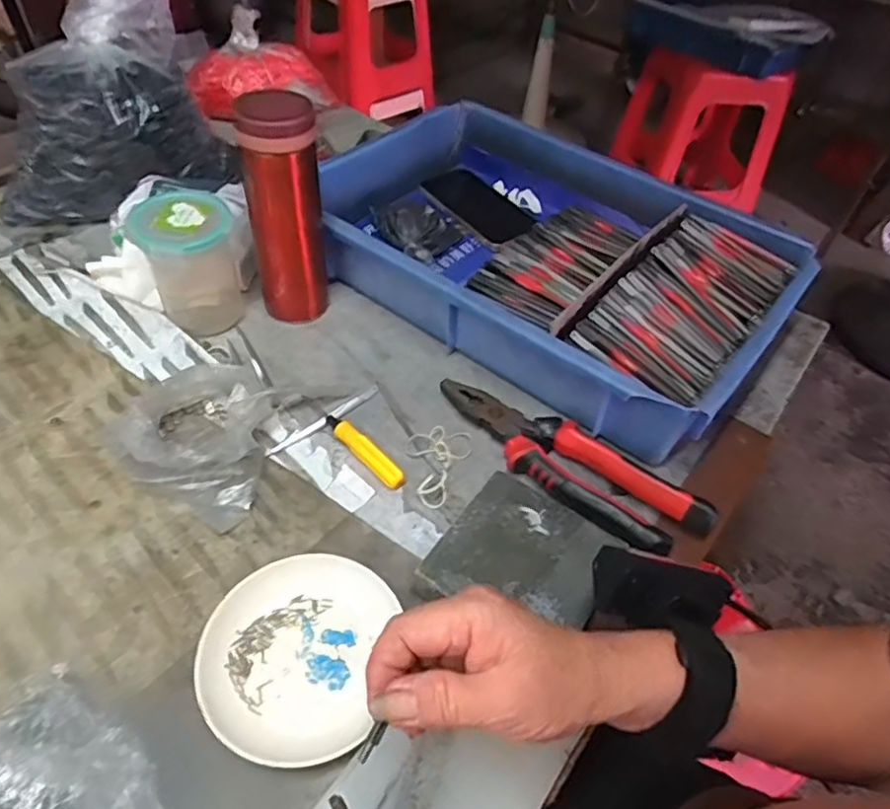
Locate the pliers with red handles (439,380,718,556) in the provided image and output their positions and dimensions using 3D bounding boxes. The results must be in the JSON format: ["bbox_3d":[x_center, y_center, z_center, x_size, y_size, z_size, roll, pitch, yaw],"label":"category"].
[{"bbox_3d":[0.088,0.042,0.491,0.223,0.027,0.056,33,54,22],"label":"pliers with red handles"}]

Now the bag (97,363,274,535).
[{"bbox_3d":[-0.178,0.020,0.475,0.115,0.046,0.138,-30,57,-30],"label":"bag"}]

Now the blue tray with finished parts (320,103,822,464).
[{"bbox_3d":[0.088,-0.151,0.619,0.446,0.071,0.293,33,53,22],"label":"blue tray with finished parts"}]

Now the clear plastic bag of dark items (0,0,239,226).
[{"bbox_3d":[-0.338,-0.296,0.636,0.195,0.213,0.154,4,47,-2],"label":"clear plastic bag of dark items"}]

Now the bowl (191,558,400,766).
[{"bbox_3d":[-0.091,0.147,0.382,0.106,0.018,0.117,9,48,3],"label":"bowl"}]

